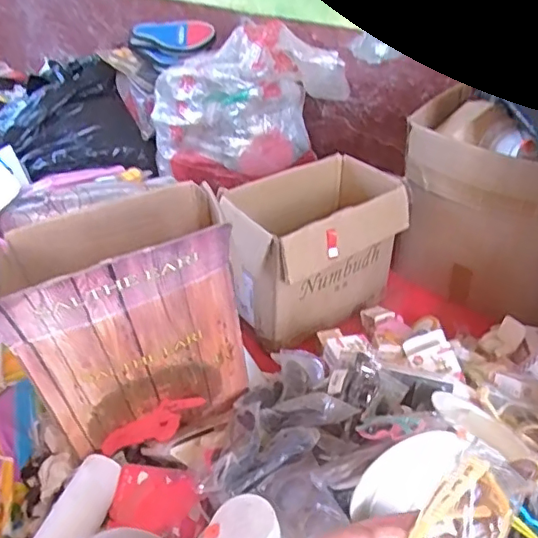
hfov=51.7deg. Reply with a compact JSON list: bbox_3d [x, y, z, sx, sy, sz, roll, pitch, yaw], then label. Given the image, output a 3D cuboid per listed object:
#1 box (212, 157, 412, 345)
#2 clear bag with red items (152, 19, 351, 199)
[{"bbox_3d":[0.100,-0.051,1.268,0.470,0.285,0.250,-27,43,-31],"label":"box"},{"bbox_3d":[-0.048,-0.441,1.473,0.500,0.351,0.219,-15,39,-18],"label":"clear bag with red items"}]

